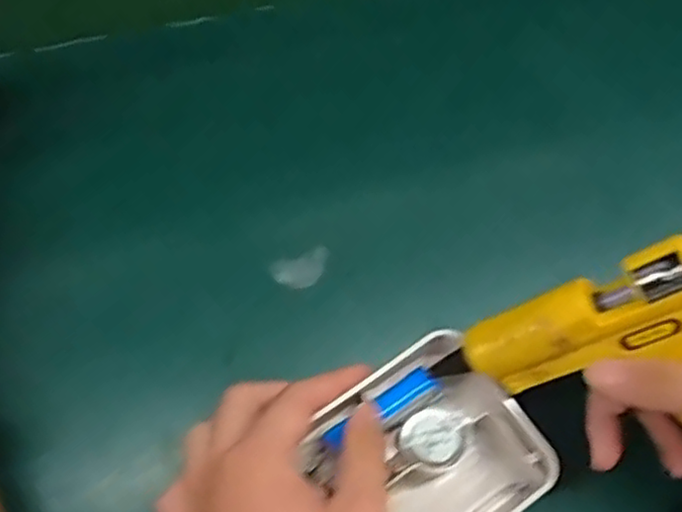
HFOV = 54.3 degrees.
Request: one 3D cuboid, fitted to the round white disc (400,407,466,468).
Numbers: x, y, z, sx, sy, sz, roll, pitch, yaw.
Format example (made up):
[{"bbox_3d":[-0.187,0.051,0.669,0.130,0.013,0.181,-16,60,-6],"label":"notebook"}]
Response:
[{"bbox_3d":[0.048,0.096,0.351,0.031,0.014,0.029,1,67,-1],"label":"round white disc"}]

